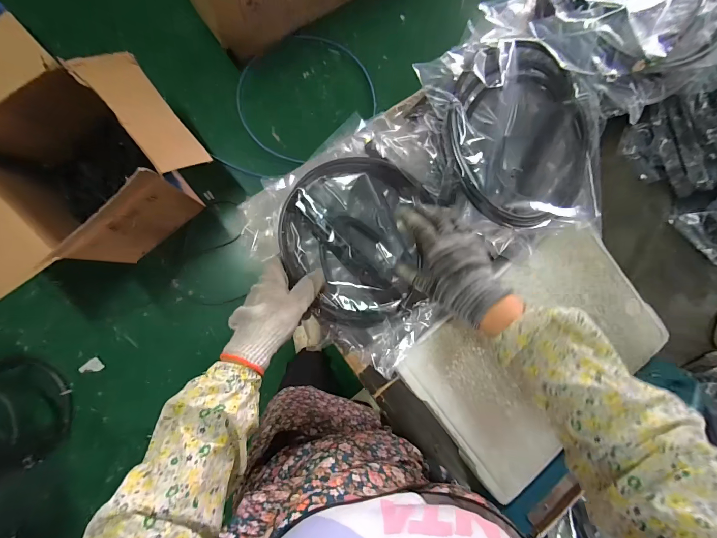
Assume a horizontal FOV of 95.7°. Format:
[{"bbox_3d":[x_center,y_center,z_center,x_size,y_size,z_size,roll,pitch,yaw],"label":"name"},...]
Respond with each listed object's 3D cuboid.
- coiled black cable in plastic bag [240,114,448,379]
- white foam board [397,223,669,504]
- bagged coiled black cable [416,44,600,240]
[{"bbox_3d":[0.011,-0.027,0.463,0.230,0.067,0.299,-38,93,-8],"label":"coiled black cable in plastic bag"},{"bbox_3d":[0.291,0.123,0.513,0.401,0.024,0.274,-37,93,-8],"label":"white foam board"},{"bbox_3d":[0.215,-0.189,0.444,0.236,0.048,0.287,-8,89,-8],"label":"bagged coiled black cable"}]

